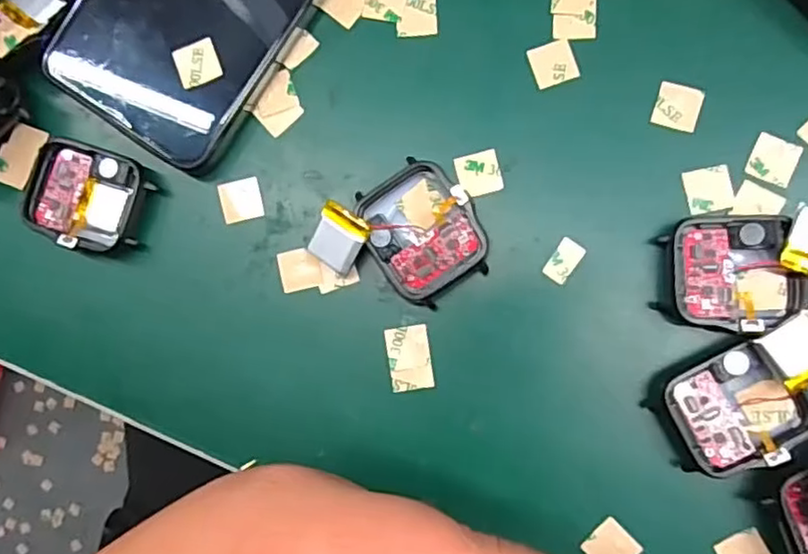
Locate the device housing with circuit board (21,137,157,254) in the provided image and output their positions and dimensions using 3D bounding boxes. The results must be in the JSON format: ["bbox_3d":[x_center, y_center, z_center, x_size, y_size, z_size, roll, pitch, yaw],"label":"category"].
[{"bbox_3d":[-0.120,-0.030,0.243,0.044,0.009,0.037,19,89,6],"label":"device housing with circuit board"}]

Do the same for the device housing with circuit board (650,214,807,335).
[{"bbox_3d":[0.110,-0.001,0.217,0.047,0.017,0.038,1,87,5],"label":"device housing with circuit board"}]

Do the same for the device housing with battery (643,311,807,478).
[{"bbox_3d":[0.115,0.041,0.213,0.056,0.019,0.037,-30,85,3],"label":"device housing with battery"}]

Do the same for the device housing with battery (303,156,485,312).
[{"bbox_3d":[0.001,-0.016,0.229,0.056,0.014,0.047,31,90,6],"label":"device housing with battery"}]

